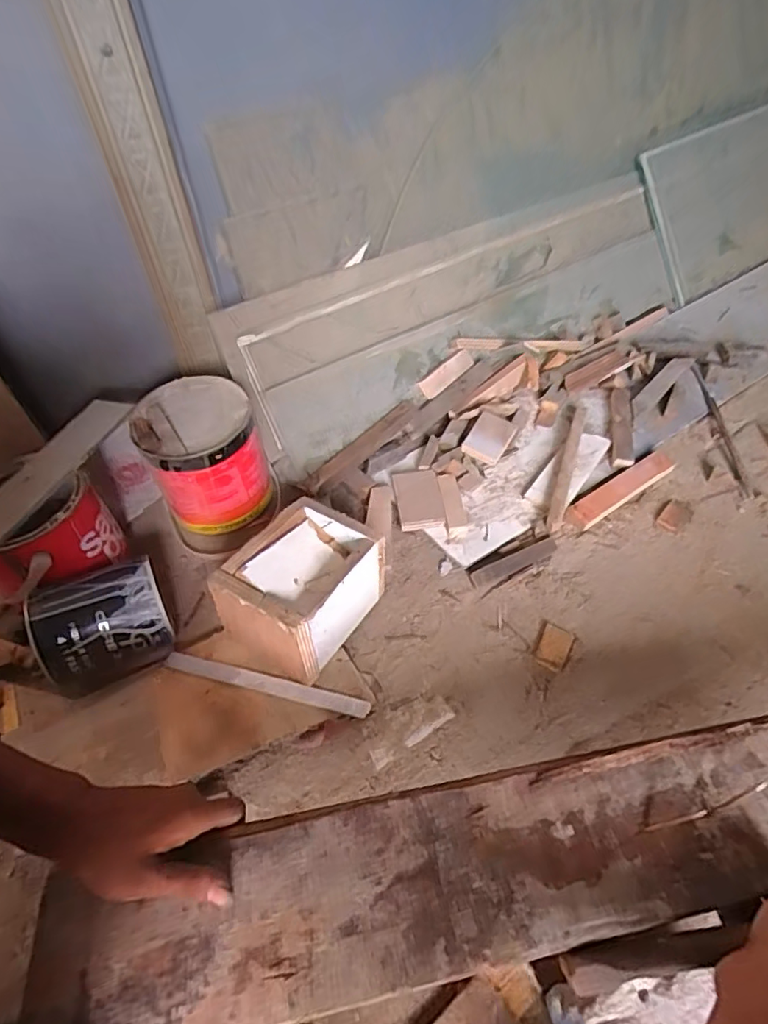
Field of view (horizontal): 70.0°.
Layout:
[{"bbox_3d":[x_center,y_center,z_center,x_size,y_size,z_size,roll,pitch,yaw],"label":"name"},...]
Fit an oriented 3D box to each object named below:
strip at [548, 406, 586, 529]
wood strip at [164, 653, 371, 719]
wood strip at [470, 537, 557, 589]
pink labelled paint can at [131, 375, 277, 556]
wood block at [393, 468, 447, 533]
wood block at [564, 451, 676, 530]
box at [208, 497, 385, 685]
[{"bbox_3d":[0.265,-0.072,0.795,0.020,0.011,0.266,14,51,16],"label":"strip"},{"bbox_3d":[-0.131,0.187,0.601,0.236,0.007,0.018,9,50,13],"label":"wood strip"},{"bbox_3d":[0.166,0.065,0.698,0.120,0.005,0.022,-22,76,-12],"label":"wood strip"},{"bbox_3d":[-0.237,-0.065,0.760,0.145,0.185,0.150,-2,48,3],"label":"pink labelled paint can"},{"bbox_3d":[0.048,-0.019,0.769,0.061,0.013,0.102,-8,48,-2],"label":"wood block"},{"bbox_3d":[0.335,-0.031,0.773,0.210,0.018,0.035,-30,52,-20],"label":"wood block"},{"bbox_3d":[-0.092,0.090,0.632,0.126,0.118,0.173,26,55,25],"label":"box"}]

